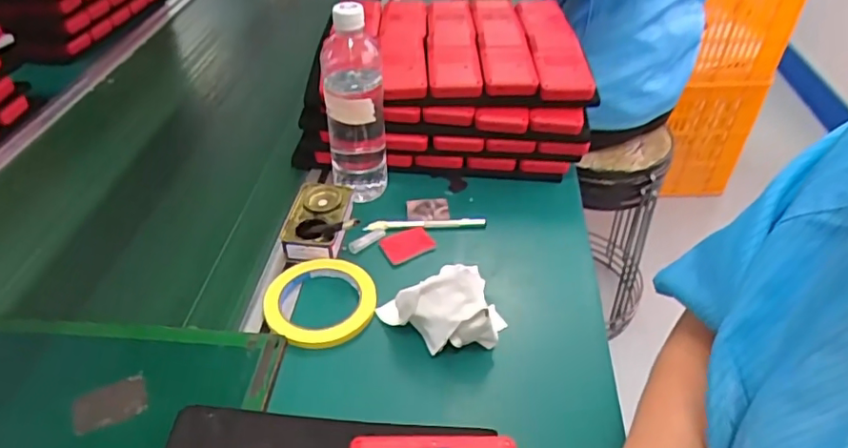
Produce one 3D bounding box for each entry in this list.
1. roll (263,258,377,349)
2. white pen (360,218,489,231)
[{"bbox_3d":[-0.100,0.072,0.543,0.104,0.013,0.101,0,40,0],"label":"roll"},{"bbox_3d":[0.001,0.001,0.636,0.135,0.011,0.013,0,40,1],"label":"white pen"}]

